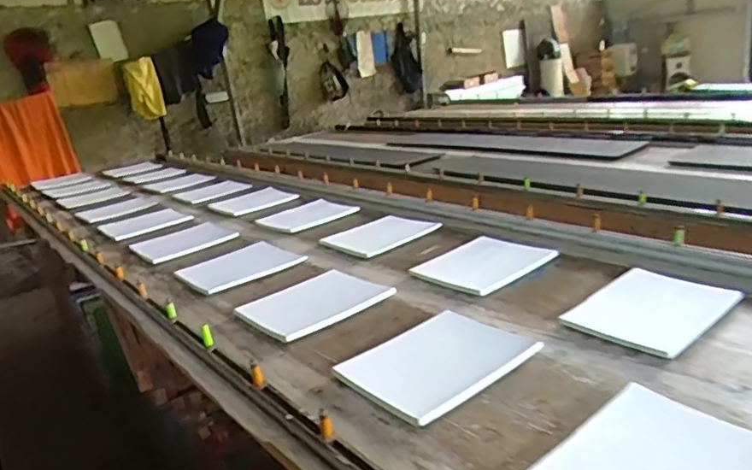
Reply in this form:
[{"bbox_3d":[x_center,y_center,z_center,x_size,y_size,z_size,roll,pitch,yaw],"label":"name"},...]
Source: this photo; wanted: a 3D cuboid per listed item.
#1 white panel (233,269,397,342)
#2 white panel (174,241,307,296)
[{"bbox_3d":[-0.132,0.144,1.212,0.279,0.015,0.211,-21,23,-38],"label":"white panel"},{"bbox_3d":[-0.348,0.078,1.472,0.276,0.017,0.234,-20,22,-35],"label":"white panel"}]

